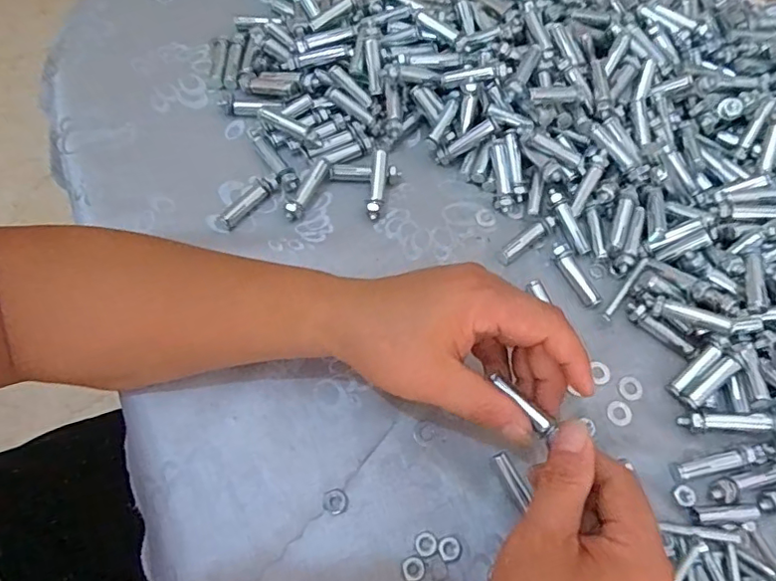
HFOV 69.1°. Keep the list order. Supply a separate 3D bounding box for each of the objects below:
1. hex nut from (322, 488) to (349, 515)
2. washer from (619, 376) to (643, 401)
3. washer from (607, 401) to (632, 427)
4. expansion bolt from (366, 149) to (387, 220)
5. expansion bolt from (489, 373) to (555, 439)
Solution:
[{"bbox_3d":[-0.031,0.127,0.337,0.015,0.004,0.014,-15,67,-10],"label":"hex nut"},{"bbox_3d":[0.165,0.066,0.382,0.015,0.004,0.016,1,65,-3],"label":"washer"},{"bbox_3d":[0.156,0.082,0.378,0.016,0.004,0.017,1,65,-3],"label":"washer"},{"bbox_3d":[-0.008,-0.080,0.423,0.009,0.010,0.052,8,81,0],"label":"expansion bolt"},{"bbox_3d":[0.074,0.063,0.309,0.009,0.006,0.042,-36,65,-18],"label":"expansion bolt"}]

